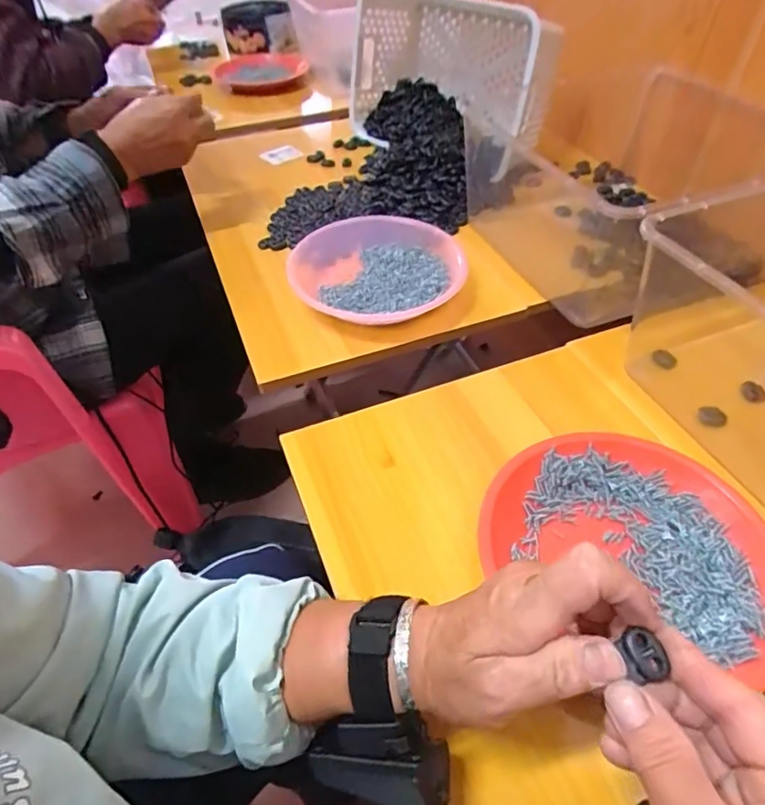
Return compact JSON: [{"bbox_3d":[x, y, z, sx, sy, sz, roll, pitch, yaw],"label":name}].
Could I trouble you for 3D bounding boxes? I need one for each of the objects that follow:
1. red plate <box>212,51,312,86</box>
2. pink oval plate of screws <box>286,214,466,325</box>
[{"bbox_3d":[-0.269,-0.718,1.147,0.180,0.023,0.180,-2,47,2],"label":"red plate"},{"bbox_3d":[-0.007,-0.152,0.606,0.185,0.036,0.180,-13,48,-9],"label":"pink oval plate of screws"}]

